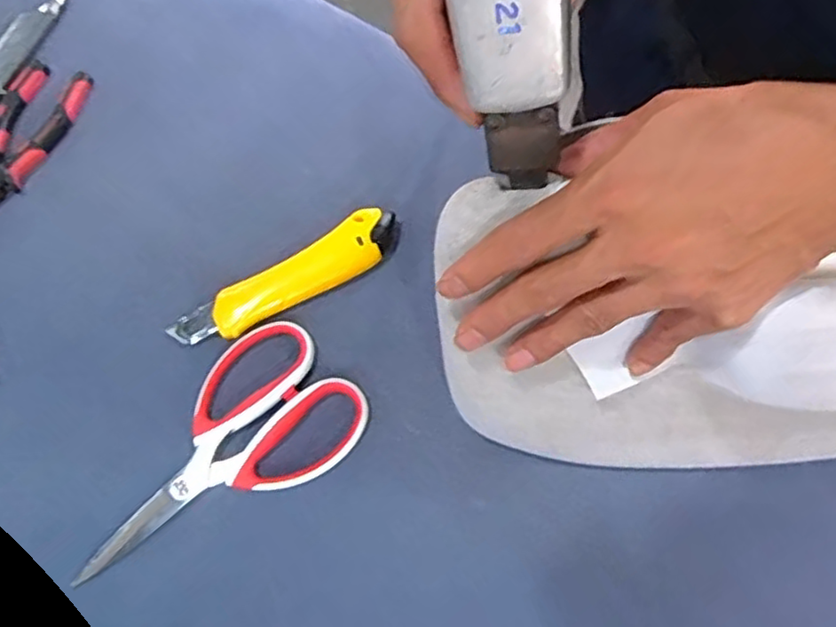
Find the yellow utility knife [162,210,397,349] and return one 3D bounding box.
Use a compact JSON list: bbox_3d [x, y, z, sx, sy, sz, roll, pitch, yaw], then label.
[{"bbox_3d":[-0.085,-0.022,0.441,0.163,0.015,0.034,-31,72,-11],"label":"yellow utility knife"}]

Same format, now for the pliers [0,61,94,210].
[{"bbox_3d":[-0.291,-0.117,0.473,0.054,0.010,0.153,15,69,6],"label":"pliers"}]

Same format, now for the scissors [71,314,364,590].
[{"bbox_3d":[-0.122,0.089,0.399,0.181,0.010,0.098,-42,74,-15],"label":"scissors"}]

